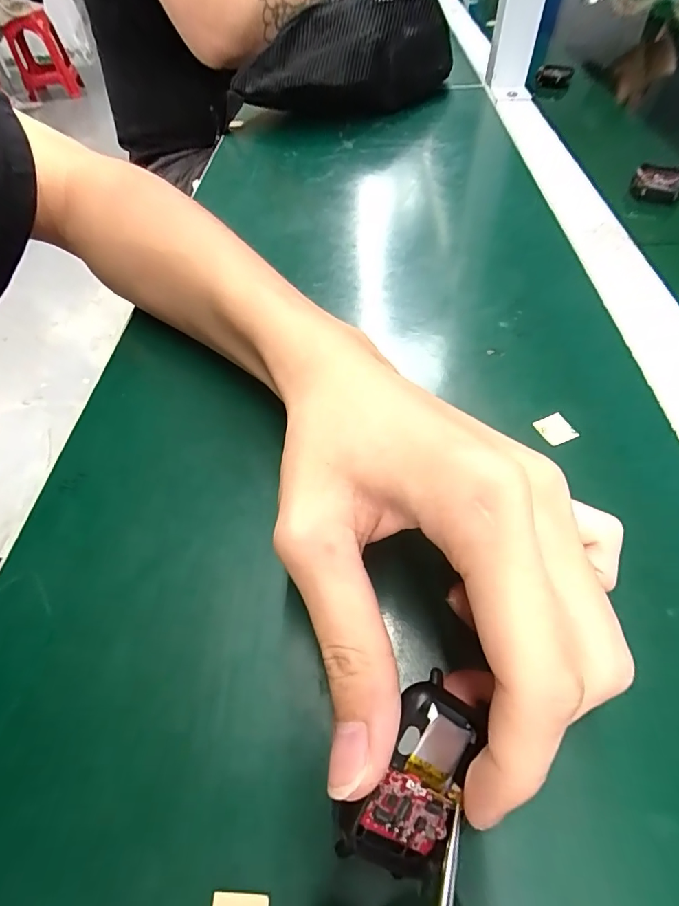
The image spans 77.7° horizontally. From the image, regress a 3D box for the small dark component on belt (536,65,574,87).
[{"bbox_3d":[0.256,-0.451,0.503,0.040,0.018,0.019,24,59,20],"label":"small dark component on belt"}]

